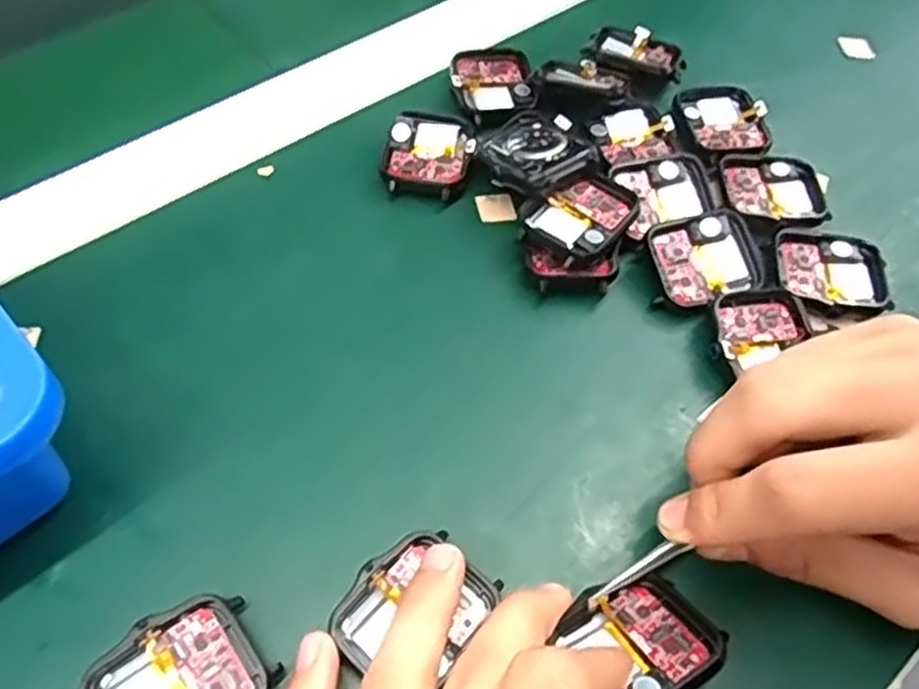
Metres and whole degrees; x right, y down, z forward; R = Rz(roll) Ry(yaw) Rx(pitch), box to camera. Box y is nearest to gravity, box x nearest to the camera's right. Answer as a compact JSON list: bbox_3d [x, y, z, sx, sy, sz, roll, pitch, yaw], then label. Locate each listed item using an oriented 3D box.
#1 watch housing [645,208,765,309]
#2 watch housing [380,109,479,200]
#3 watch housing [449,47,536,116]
[{"bbox_3d":[0.096,-0.033,0.294,0.043,0.010,0.035,-16,72,-5],"label":"watch housing"},{"bbox_3d":[-0.014,-0.083,0.322,0.038,0.012,0.045,7,56,1],"label":"watch housing"},{"bbox_3d":[0.015,-0.121,0.349,0.037,0.009,0.040,-2,56,-5],"label":"watch housing"}]

